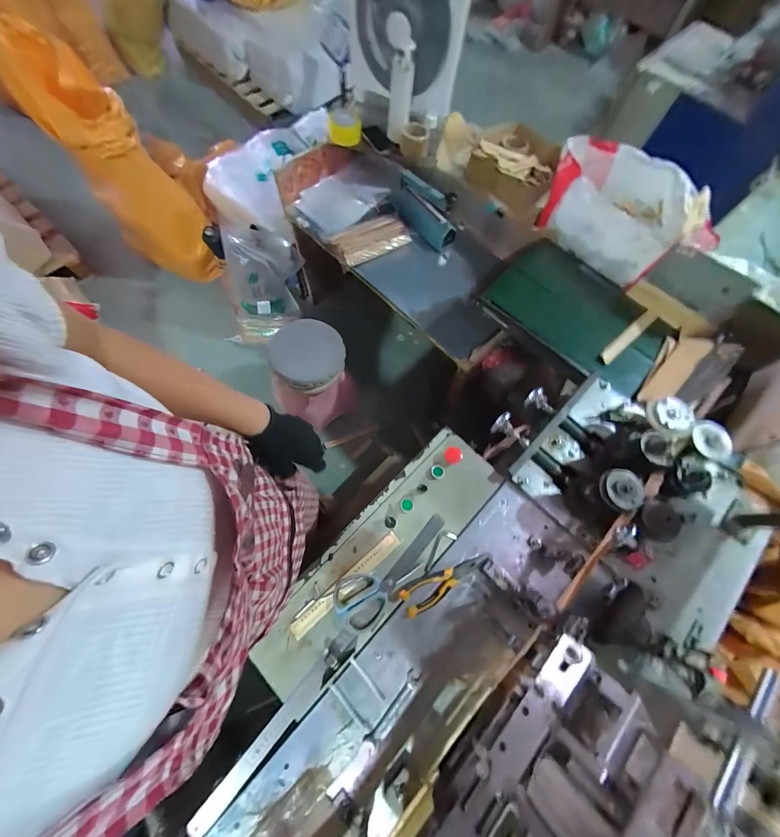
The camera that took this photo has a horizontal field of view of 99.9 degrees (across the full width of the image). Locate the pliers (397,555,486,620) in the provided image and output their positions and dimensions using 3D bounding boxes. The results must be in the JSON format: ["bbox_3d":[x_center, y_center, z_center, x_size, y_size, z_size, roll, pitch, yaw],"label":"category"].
[{"bbox_3d":[0.107,0.312,0.637,0.183,0.022,0.051,-29,73,-13],"label":"pliers"}]

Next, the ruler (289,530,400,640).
[{"bbox_3d":[-0.082,0.321,0.642,0.253,0.008,0.033,-38,74,-16],"label":"ruler"}]

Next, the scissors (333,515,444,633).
[{"bbox_3d":[0.015,0.305,0.650,0.262,0.007,0.094,-32,74,-14],"label":"scissors"}]

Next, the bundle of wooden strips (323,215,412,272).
[{"bbox_3d":[-0.072,-0.625,1.143,0.277,0.048,0.143,-27,72,-12],"label":"bundle of wooden strips"}]

